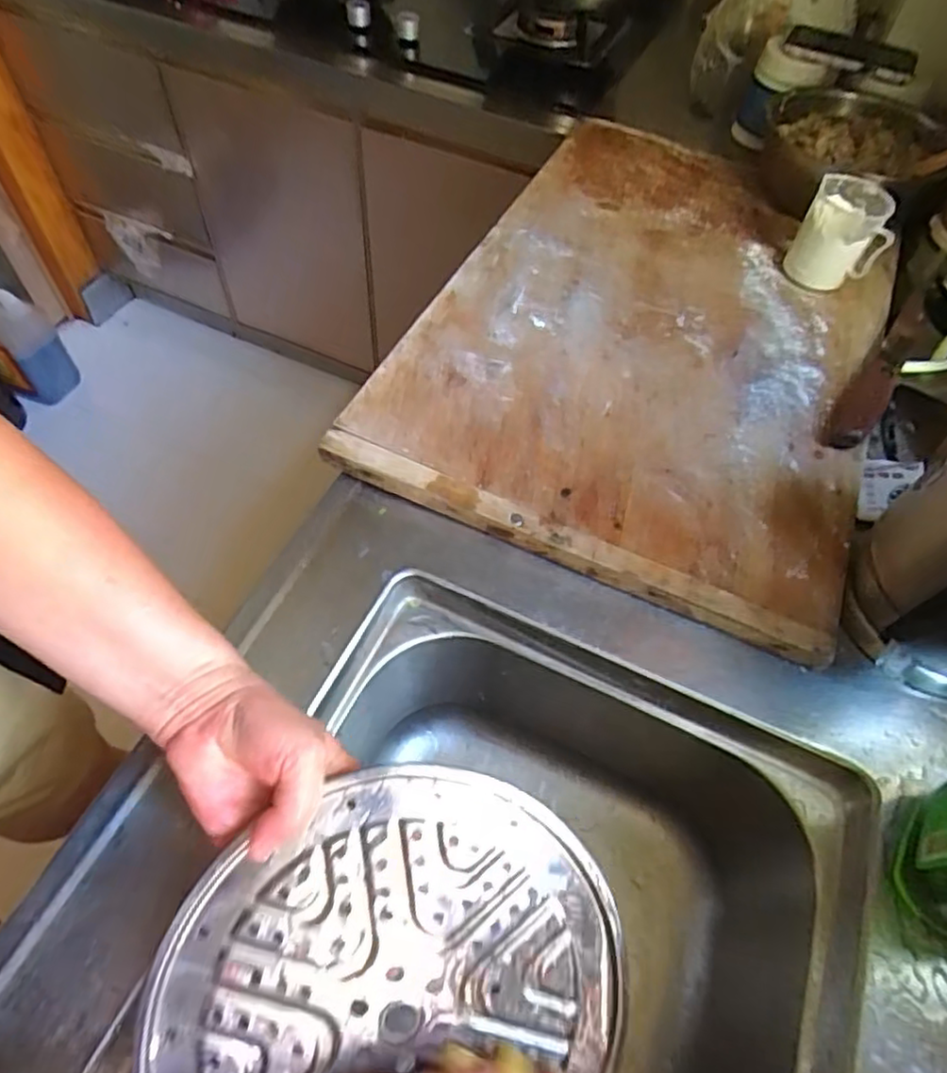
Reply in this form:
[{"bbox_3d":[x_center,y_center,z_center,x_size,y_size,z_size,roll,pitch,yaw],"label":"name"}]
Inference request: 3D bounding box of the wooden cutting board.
[{"bbox_3d":[0.194,-0.223,0.675,0.427,0.023,0.620,23,62,10],"label":"wooden cutting board"}]

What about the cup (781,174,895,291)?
[{"bbox_3d":[0.388,-0.321,0.702,0.077,0.088,0.073,8,59,1],"label":"cup"}]

